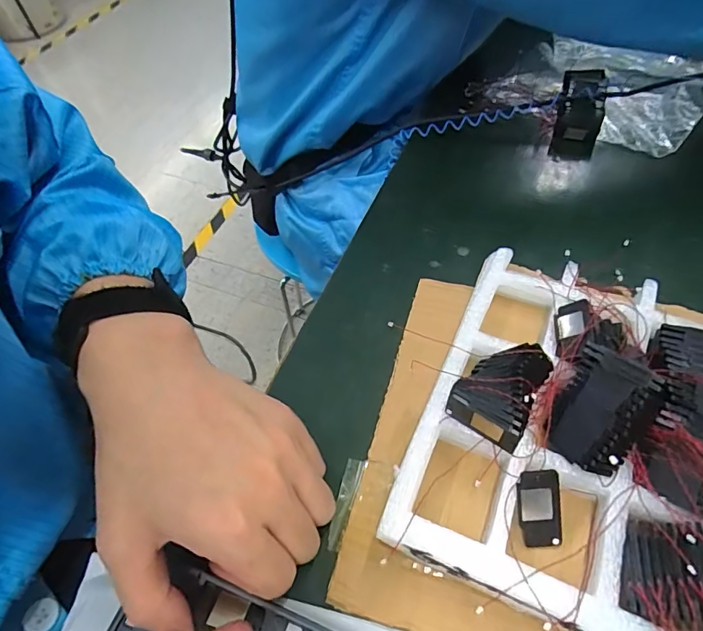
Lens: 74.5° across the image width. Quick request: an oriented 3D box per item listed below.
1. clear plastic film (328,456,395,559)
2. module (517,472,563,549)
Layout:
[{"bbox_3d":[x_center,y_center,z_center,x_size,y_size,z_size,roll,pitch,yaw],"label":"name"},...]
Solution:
[{"bbox_3d":[0.005,0.106,0.257,0.028,0.004,0.050,6,56,21],"label":"clear plastic film"},{"bbox_3d":[0.093,0.096,0.229,0.020,0.005,0.039,-8,98,-1],"label":"module"}]

